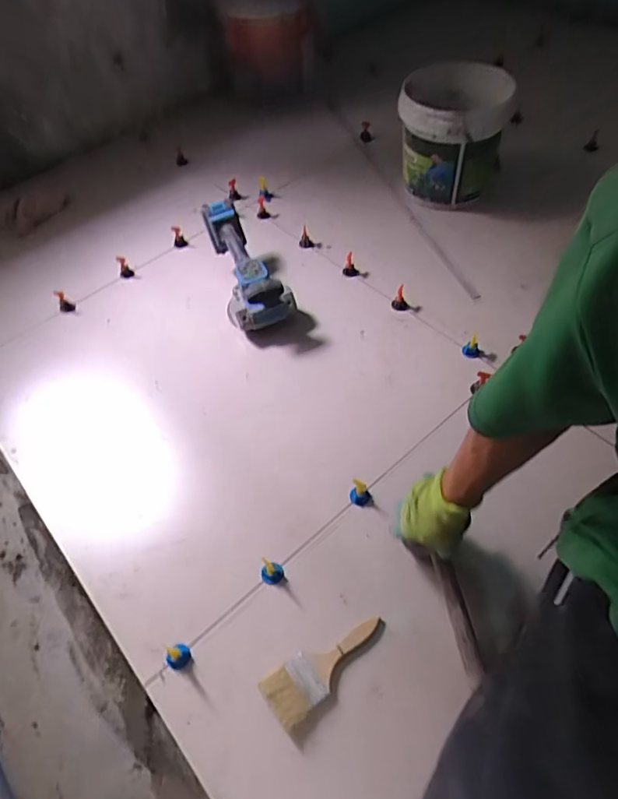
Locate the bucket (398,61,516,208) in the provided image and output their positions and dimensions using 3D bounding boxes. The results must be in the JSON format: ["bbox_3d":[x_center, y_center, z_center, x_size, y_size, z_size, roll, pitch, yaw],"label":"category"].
[{"bbox_3d":[0.305,-0.545,1.151,0.216,0.302,0.200,-3,53,4],"label":"bucket"}]

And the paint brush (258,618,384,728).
[{"bbox_3d":[0.023,0.356,0.718,0.179,0.018,0.065,-33,57,-18],"label":"paint brush"}]

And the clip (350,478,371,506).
[{"bbox_3d":[0.082,0.150,0.841,0.034,0.039,0.029,16,57,17],"label":"clip"}]

